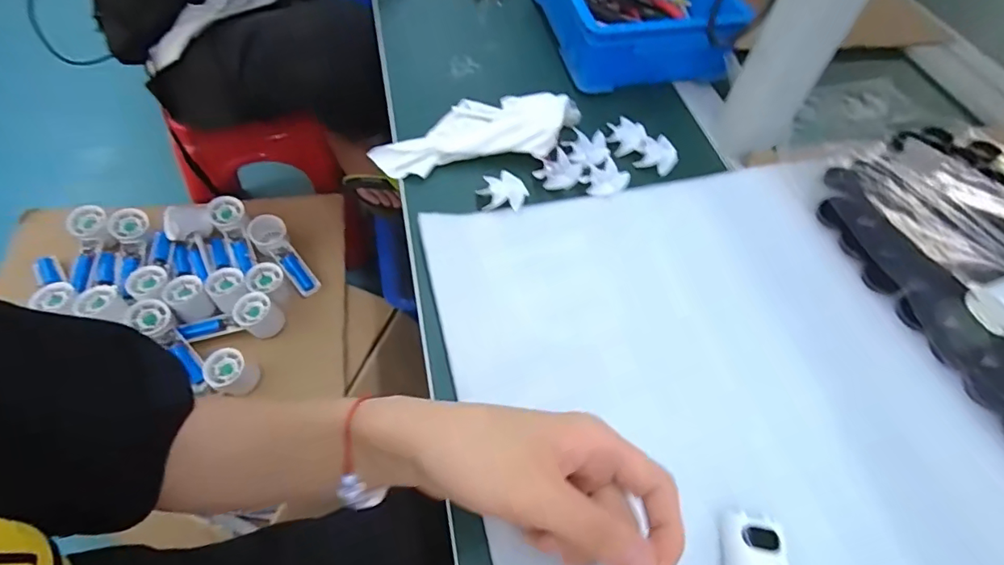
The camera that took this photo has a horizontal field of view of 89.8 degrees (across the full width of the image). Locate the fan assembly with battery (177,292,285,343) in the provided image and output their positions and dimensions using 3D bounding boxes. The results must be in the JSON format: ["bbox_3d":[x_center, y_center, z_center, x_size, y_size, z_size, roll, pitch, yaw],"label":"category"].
[{"bbox_3d":[-0.428,0.070,0.800,0.148,0.066,0.052,-17,59,-16],"label":"fan assembly with battery"}]

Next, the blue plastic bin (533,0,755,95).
[{"bbox_3d":[0.130,-0.318,0.559,0.172,0.068,0.254,-3,56,-8],"label":"blue plastic bin"}]

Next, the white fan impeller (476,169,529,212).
[{"bbox_3d":[0.001,-0.075,0.420,0.041,0.010,0.037,-14,58,-15],"label":"white fan impeller"}]

